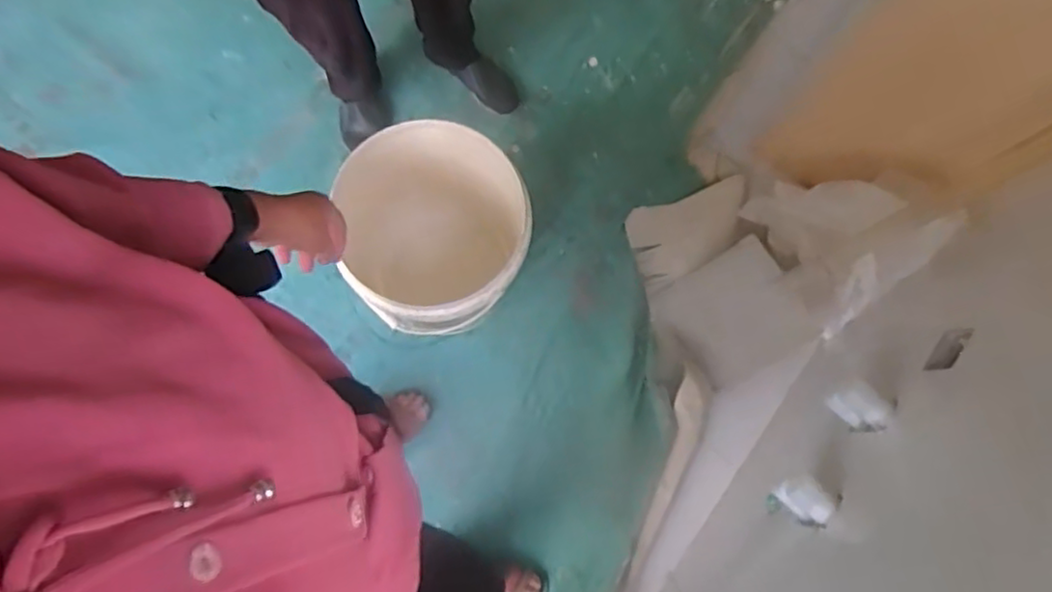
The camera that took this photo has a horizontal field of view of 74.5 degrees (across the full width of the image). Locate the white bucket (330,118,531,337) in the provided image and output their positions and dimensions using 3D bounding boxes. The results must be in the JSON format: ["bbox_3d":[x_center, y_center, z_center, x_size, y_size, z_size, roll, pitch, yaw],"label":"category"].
[{"bbox_3d":[-0.153,-0.084,1.213,0.302,0.367,0.297,0,79,-1],"label":"white bucket"}]

